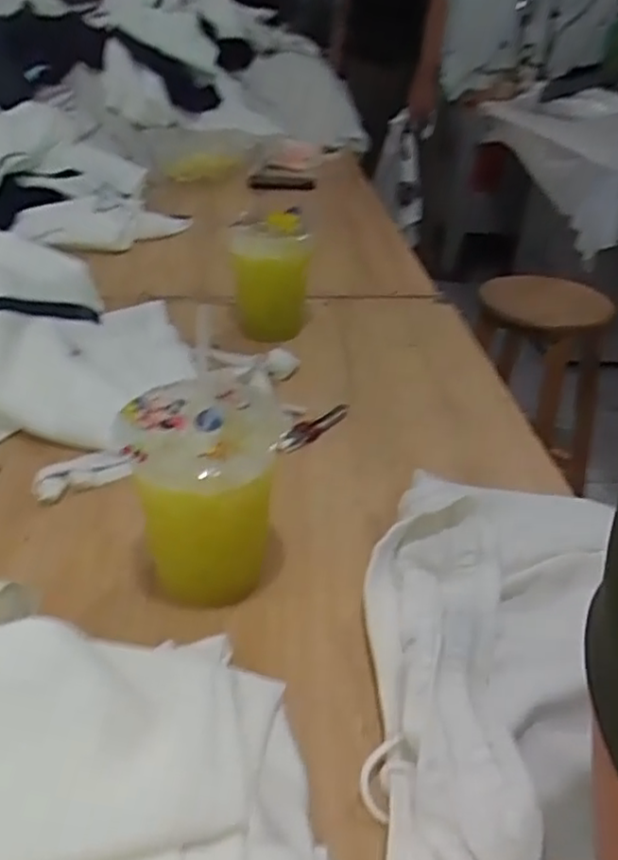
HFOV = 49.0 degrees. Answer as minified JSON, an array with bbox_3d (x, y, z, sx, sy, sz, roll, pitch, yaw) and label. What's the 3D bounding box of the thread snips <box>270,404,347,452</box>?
[{"bbox_3d":[0.006,-0.002,0.720,0.112,0.009,0.031,-27,43,-37],"label":"thread snips"}]

